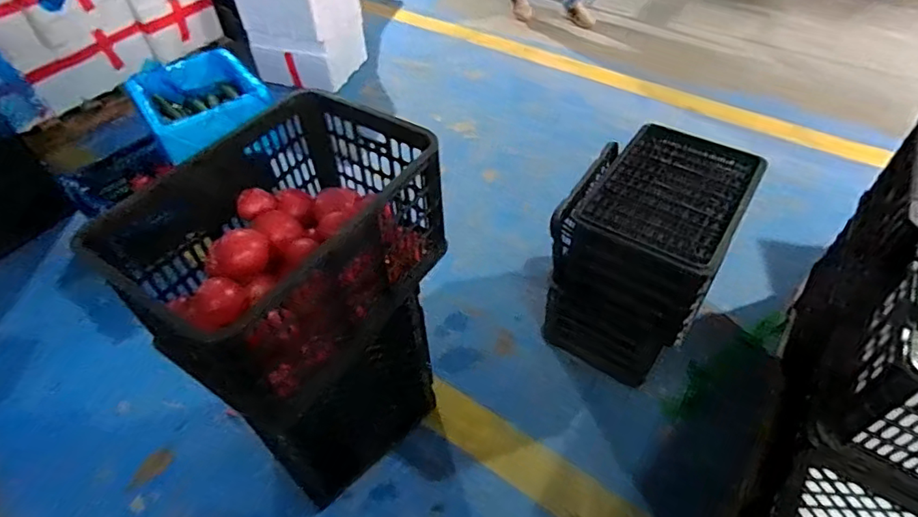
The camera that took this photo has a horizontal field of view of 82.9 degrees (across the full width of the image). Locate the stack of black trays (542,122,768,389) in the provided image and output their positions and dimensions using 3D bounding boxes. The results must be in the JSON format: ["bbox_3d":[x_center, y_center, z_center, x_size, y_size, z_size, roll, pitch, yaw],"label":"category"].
[{"bbox_3d":[0.523,-0.020,1.485,0.385,0.523,0.498,26,54,23],"label":"stack of black trays"}]

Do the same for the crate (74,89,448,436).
[{"bbox_3d":[-0.316,-0.045,0.954,0.403,0.285,0.501,29,55,25],"label":"crate"}]

